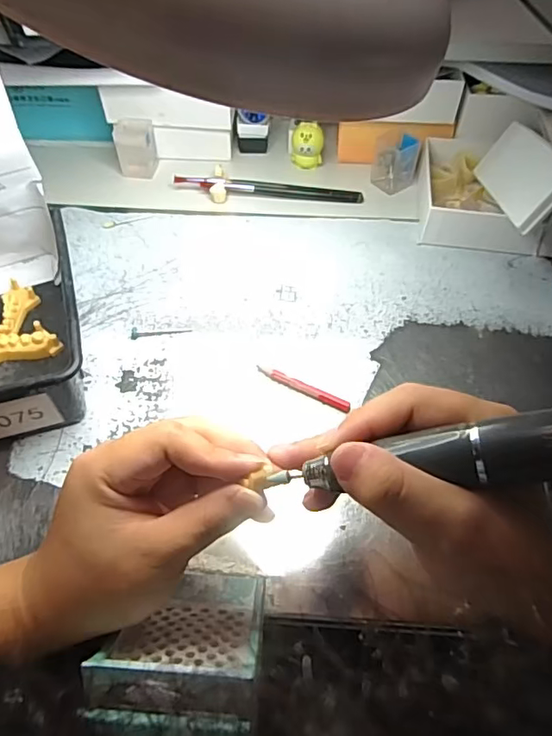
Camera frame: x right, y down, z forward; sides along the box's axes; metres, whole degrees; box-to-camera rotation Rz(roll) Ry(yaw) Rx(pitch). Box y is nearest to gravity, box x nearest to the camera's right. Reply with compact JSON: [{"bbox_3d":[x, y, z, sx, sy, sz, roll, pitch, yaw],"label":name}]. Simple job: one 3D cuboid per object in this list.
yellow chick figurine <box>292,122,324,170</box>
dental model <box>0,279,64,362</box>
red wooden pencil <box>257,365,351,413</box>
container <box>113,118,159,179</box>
[{"bbox_3d":[0.034,-0.233,0.561,0.033,0.051,0.022,0,53,-1],"label":"yellow chick figurine"},{"bbox_3d":[-0.218,-0.026,0.420,0.074,0.020,0.095,-27,58,-19],"label":"dental model"},{"bbox_3d":[0.020,0.015,0.396,0.076,0.009,0.009,27,58,18],"label":"red wooden pencil"},{"bbox_3d":[-0.147,-0.233,0.562,0.039,0.049,0.038,-6,54,-5],"label":"container"}]

